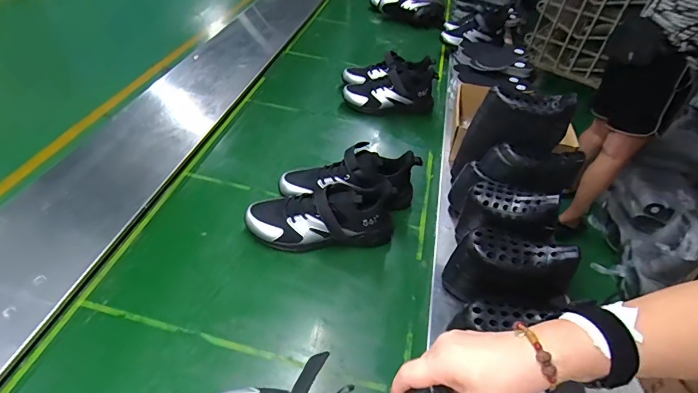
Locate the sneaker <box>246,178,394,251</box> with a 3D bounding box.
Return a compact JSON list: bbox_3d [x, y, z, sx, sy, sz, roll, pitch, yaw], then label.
[{"bbox_3d":[-0.047,0.039,0.732,0.291,0.115,0.091,2,45,-4],"label":"sneaker"}]

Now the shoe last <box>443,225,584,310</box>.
[{"bbox_3d":[0.234,0.126,0.593,0.164,0.151,0.069,20,44,17],"label":"shoe last"}]

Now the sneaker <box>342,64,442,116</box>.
[{"bbox_3d":[0.128,-0.301,1.096,0.286,0.106,0.102,2,45,-4],"label":"sneaker"}]

